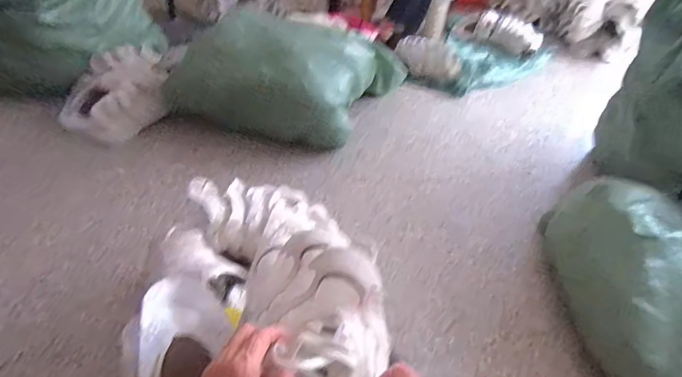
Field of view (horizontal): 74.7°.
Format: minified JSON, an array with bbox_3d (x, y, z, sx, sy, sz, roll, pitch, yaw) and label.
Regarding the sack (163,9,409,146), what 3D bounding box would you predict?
[{"bbox_3d":[-0.168,-0.424,1.559,0.743,0.344,0.430,8,43,4],"label":"sack"}]

